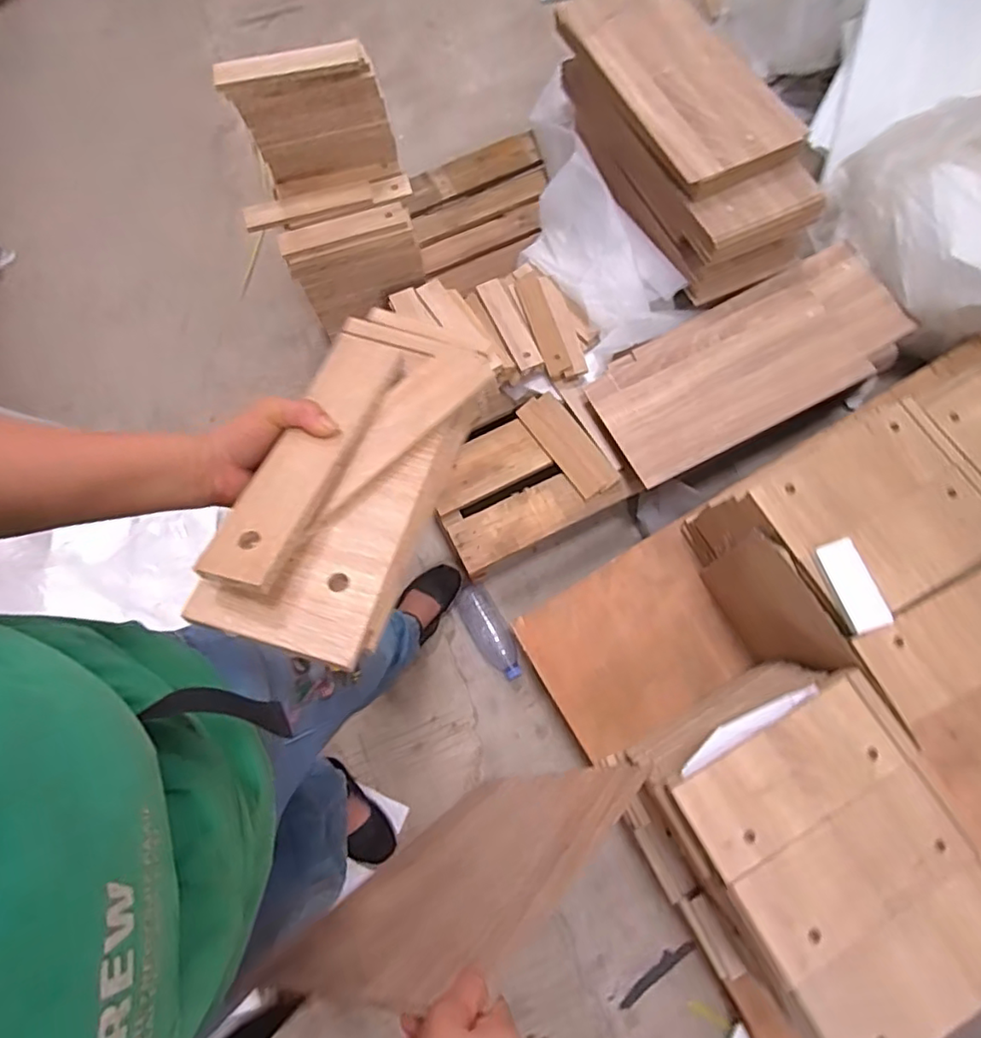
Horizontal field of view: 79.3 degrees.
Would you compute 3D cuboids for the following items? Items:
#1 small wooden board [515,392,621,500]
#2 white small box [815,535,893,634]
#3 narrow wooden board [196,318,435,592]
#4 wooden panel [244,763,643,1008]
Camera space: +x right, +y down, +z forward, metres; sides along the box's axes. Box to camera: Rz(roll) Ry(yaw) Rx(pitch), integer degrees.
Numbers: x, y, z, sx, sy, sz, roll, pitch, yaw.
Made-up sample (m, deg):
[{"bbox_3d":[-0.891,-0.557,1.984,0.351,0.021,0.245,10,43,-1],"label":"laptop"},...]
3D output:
[{"bbox_3d":[0.154,-0.150,1.192,0.086,0.016,0.240,-34,75,-8],"label":"small wooden board"},{"bbox_3d":[0.493,0.091,0.807,0.060,0.011,0.123,-20,73,-4],"label":"white small box"},{"bbox_3d":[-0.129,-0.066,0.456,0.064,0.024,0.271,13,54,6],"label":"narrow wooden board"},{"bbox_3d":[-0.004,0.382,0.677,0.241,0.498,0.013,-15,81,28],"label":"wooden panel"}]

